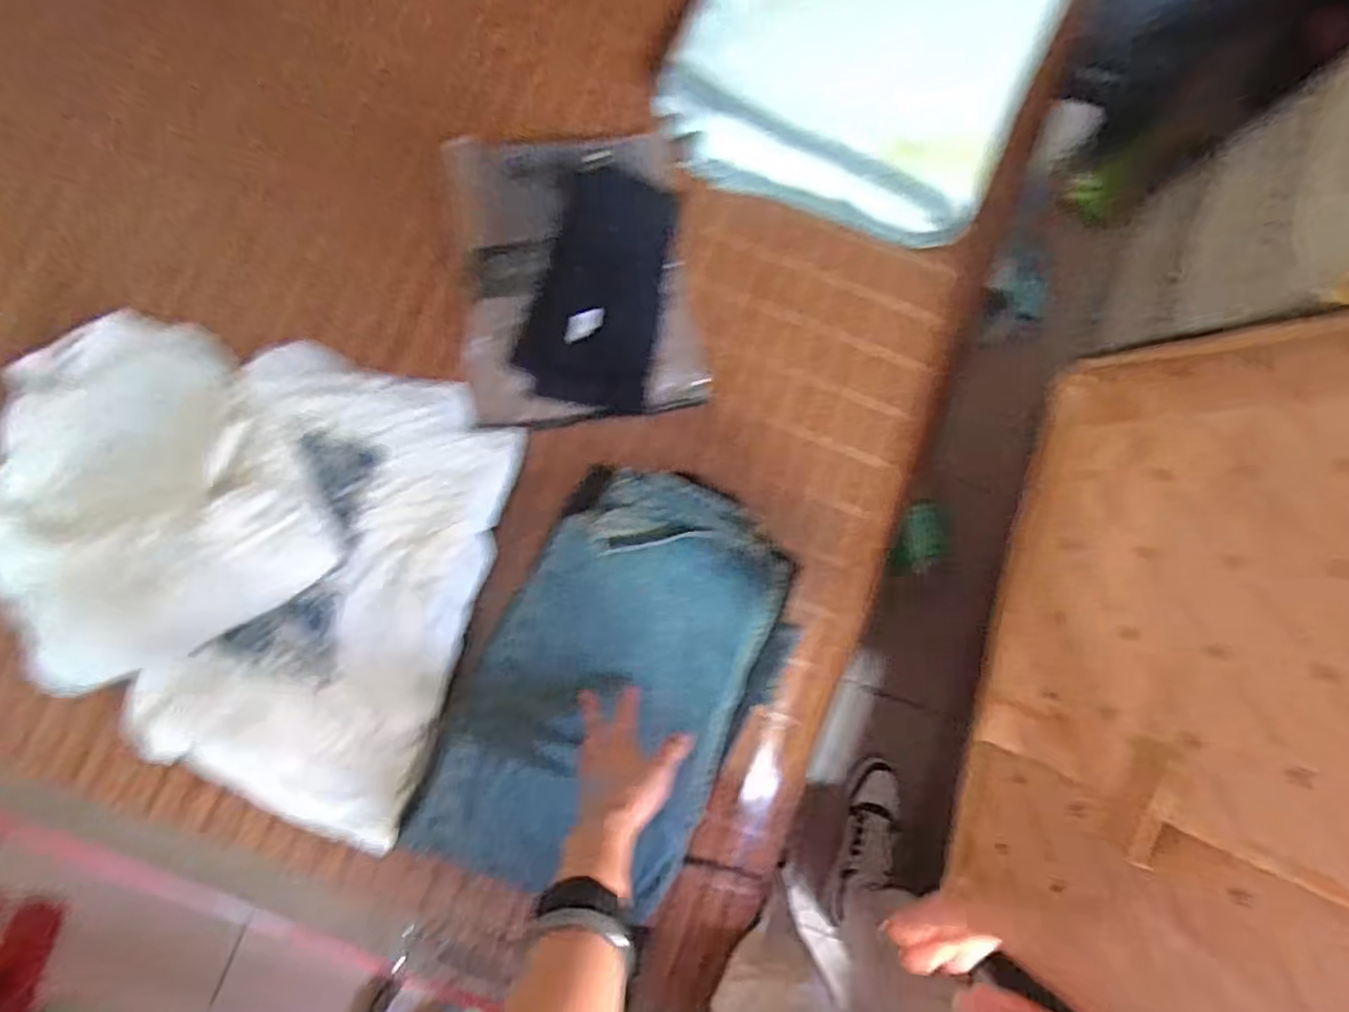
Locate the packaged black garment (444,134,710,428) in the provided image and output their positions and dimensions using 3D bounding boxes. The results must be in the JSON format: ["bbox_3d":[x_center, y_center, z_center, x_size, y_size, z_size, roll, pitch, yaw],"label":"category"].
[{"bbox_3d":[-0.106,-0.246,0.786,0.248,0.024,0.295,-7,97,-10],"label":"packaged black garment"}]

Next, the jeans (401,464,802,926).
[{"bbox_3d":[-0.053,0.188,0.721,0.278,0.084,0.438,30,84,0],"label":"jeans"}]

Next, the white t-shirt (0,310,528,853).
[{"bbox_3d":[-0.448,0.046,0.706,0.485,0.102,0.445,17,84,-1],"label":"white t-shirt"}]

